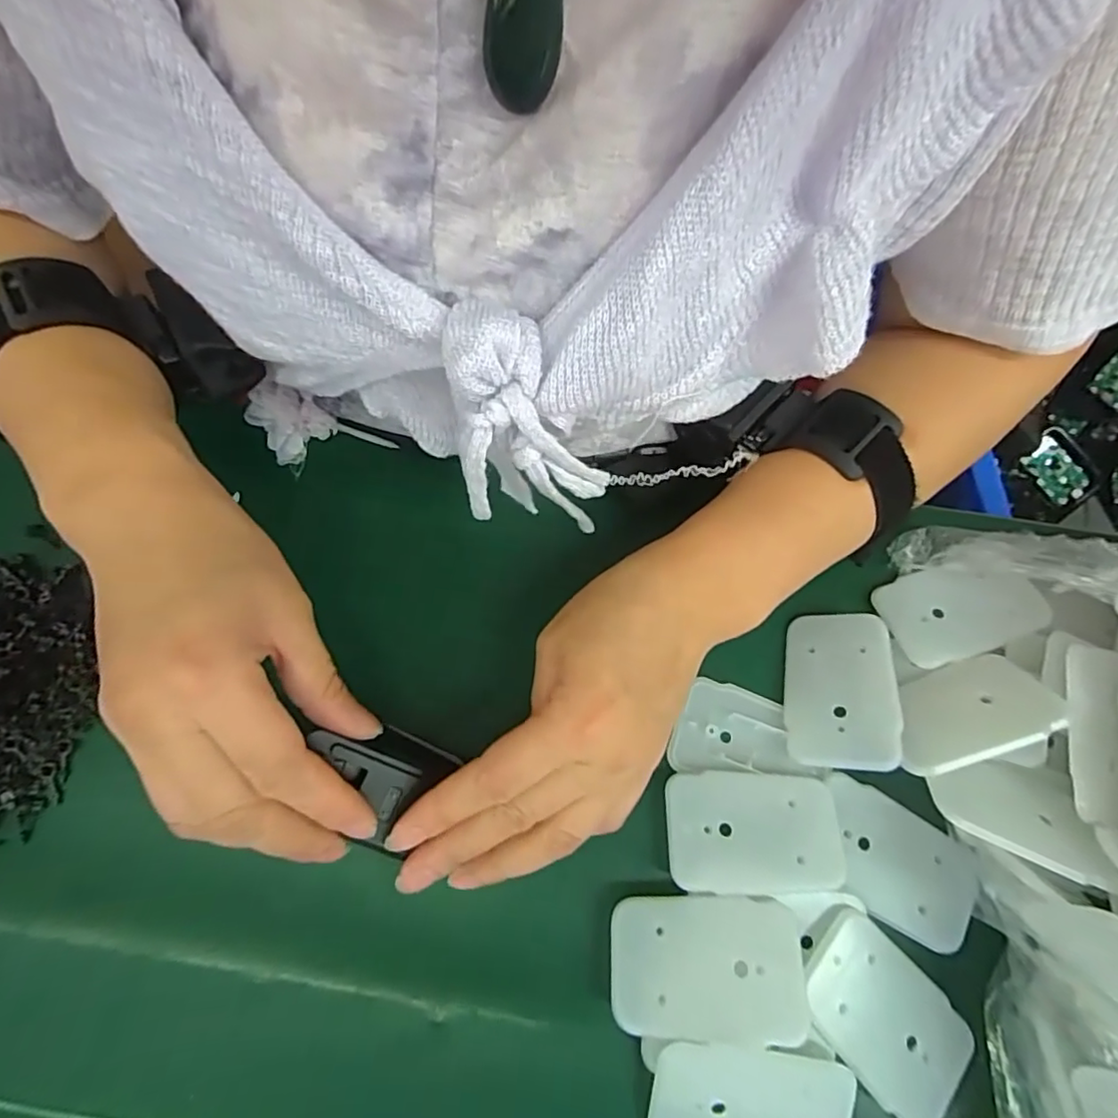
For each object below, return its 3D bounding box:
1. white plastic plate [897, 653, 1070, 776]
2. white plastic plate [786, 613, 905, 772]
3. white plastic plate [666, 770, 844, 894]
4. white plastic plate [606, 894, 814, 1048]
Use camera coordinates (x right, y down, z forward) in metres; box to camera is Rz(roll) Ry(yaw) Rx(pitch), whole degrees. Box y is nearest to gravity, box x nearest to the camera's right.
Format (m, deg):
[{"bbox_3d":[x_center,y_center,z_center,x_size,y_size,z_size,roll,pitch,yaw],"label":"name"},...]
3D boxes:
[{"bbox_3d":[0.166,0.062,0.243,0.067,0.004,0.045,-19,27,0],"label":"white plastic plate"},{"bbox_3d":[0.122,0.056,0.257,0.044,0.005,0.068,-10,55,28],"label":"white plastic plate"},{"bbox_3d":[0.078,0.109,0.236,0.067,0.004,0.043,2,70,0],"label":"white plastic plate"},{"bbox_3d":[0.053,0.148,0.213,0.067,0.008,0.043,3,70,0],"label":"white plastic plate"}]

